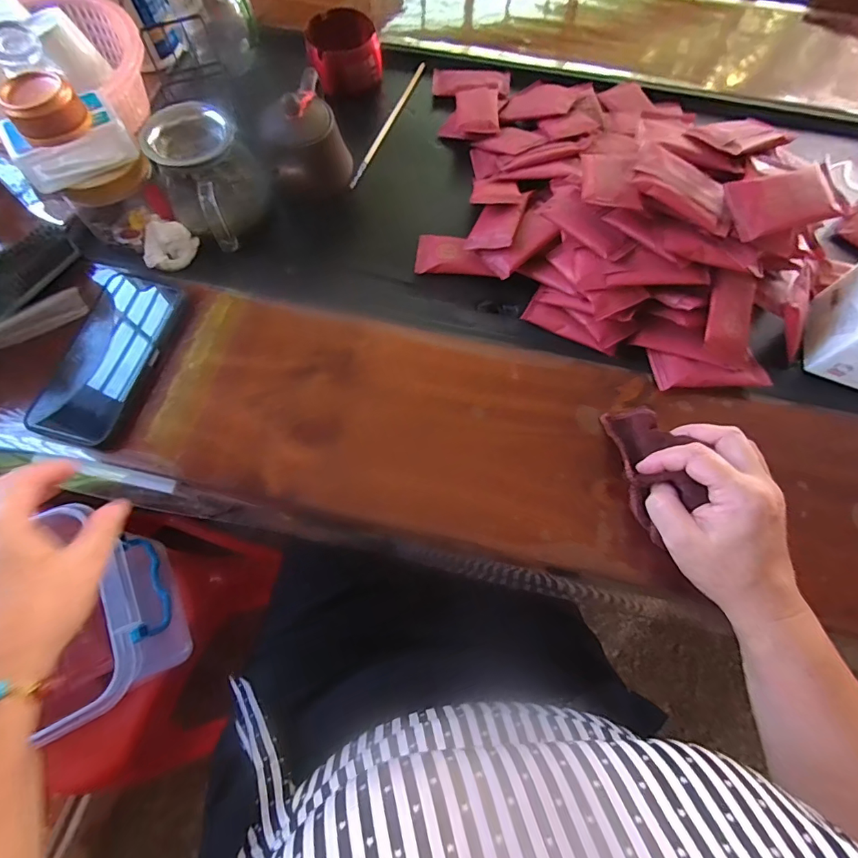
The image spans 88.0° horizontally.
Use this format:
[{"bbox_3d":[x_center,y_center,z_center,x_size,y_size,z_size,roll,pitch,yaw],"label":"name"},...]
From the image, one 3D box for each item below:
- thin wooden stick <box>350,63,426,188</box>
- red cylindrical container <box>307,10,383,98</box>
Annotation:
[{"bbox_3d":[-0.047,-0.361,0.521,0.011,0.010,0.211,20,69,7],"label":"thin wooden stick"},{"bbox_3d":[-0.100,-0.444,0.529,0.080,0.055,0.078,0,71,-1],"label":"red cylindrical container"}]

